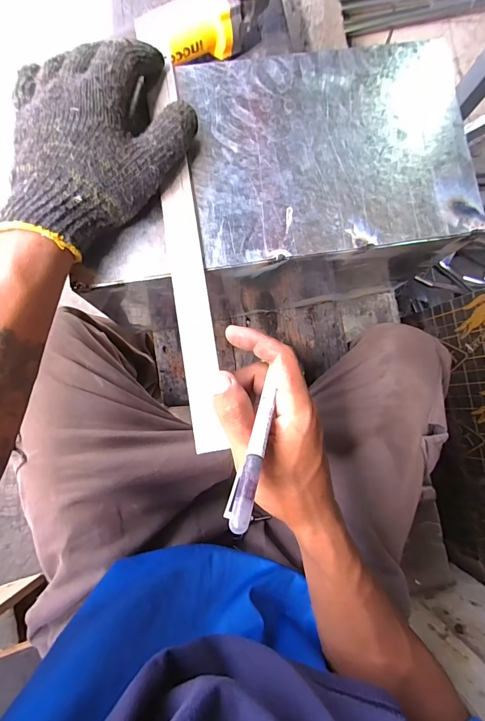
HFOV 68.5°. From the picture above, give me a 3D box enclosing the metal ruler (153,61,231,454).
[{"bbox_3d":[-0.044,-0.083,0.279,0.027,0.004,0.303,-7,83,-5],"label":"metal ruler"}]

